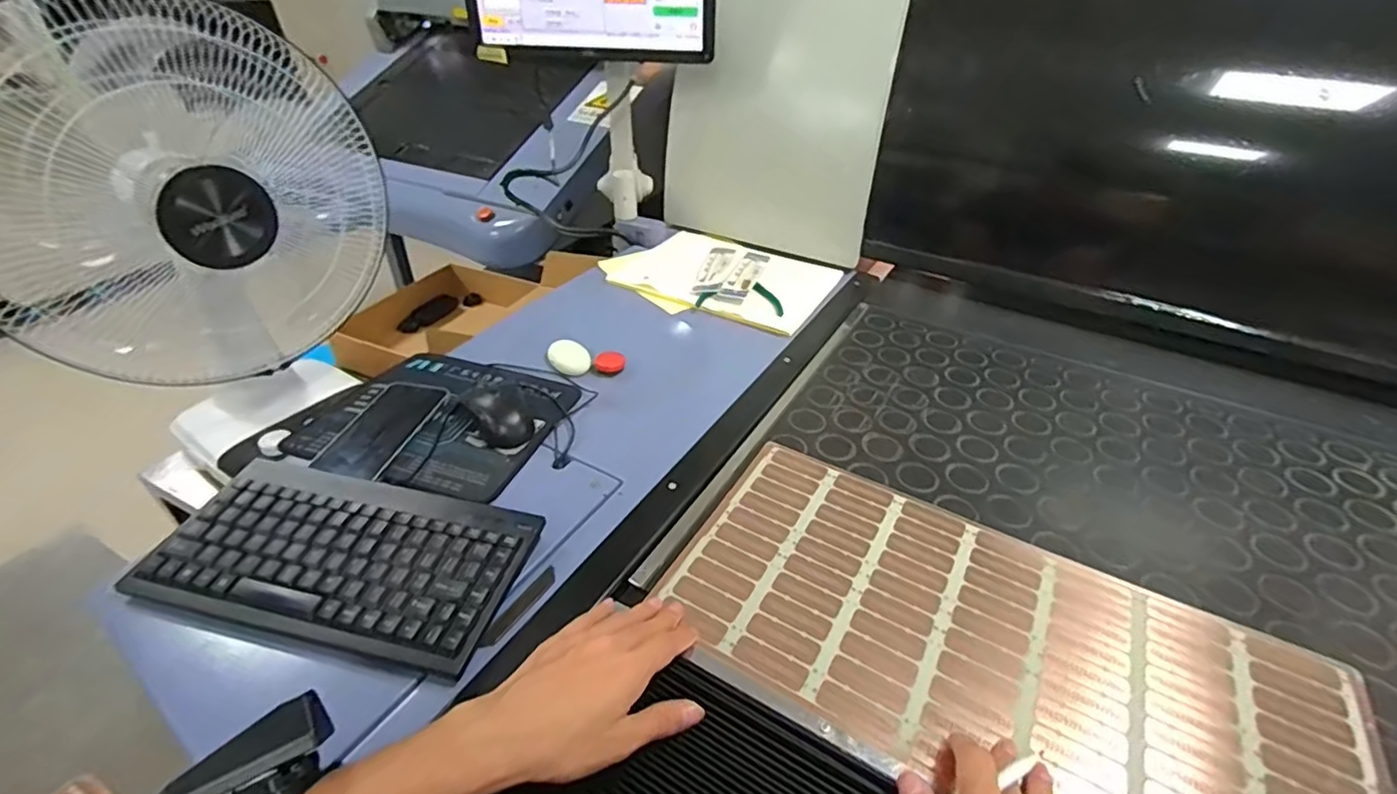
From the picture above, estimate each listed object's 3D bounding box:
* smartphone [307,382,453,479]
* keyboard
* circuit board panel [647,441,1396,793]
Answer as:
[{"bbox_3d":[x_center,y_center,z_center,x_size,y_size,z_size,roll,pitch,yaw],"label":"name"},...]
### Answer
[{"bbox_3d":[-0.338,0.031,0.661,0.079,0.014,0.154,9,35,8],"label":"smartphone"},{"bbox_3d":[-0.293,0.131,0.513,0.285,0.030,0.149,10,35,9],"label":"keyboard"},{"bbox_3d":[0.231,0.194,0.490,0.496,0.007,0.252,21,40,22],"label":"circuit board panel"}]

